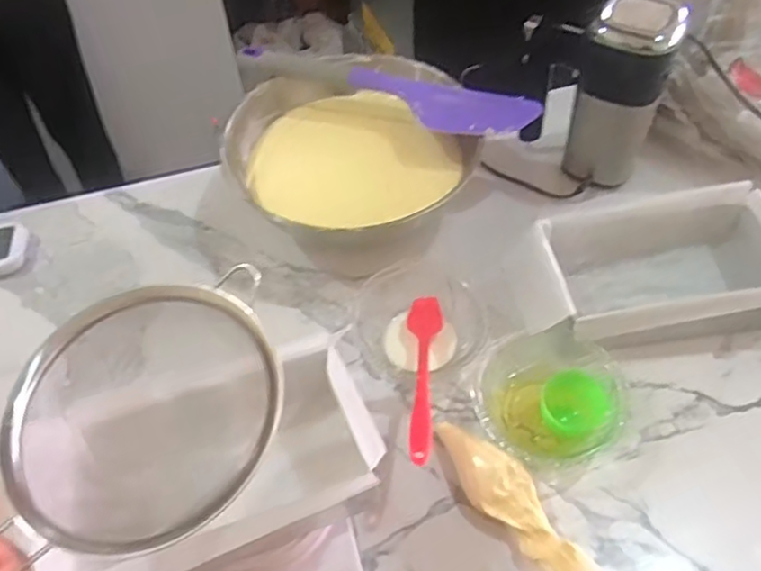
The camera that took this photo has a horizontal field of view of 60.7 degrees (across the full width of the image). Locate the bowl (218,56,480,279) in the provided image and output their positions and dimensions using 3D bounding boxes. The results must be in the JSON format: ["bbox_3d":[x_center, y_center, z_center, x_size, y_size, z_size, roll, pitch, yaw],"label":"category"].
[{"bbox_3d":[-0.024,-0.142,0.705,0.229,0.113,0.214,-1,53,2],"label":"bowl"}]

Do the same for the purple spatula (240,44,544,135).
[{"bbox_3d":[0.007,-0.215,0.696,0.318,0.026,0.072,17,55,15],"label":"purple spatula"}]

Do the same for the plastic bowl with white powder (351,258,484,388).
[{"bbox_3d":[0.033,0.031,0.603,0.110,0.054,0.120,-1,53,2],"label":"plastic bowl with white powder"}]

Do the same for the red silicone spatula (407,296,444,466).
[{"bbox_3d":[0.037,0.071,0.545,0.030,0.017,0.200,2,32,4],"label":"red silicone spatula"}]

